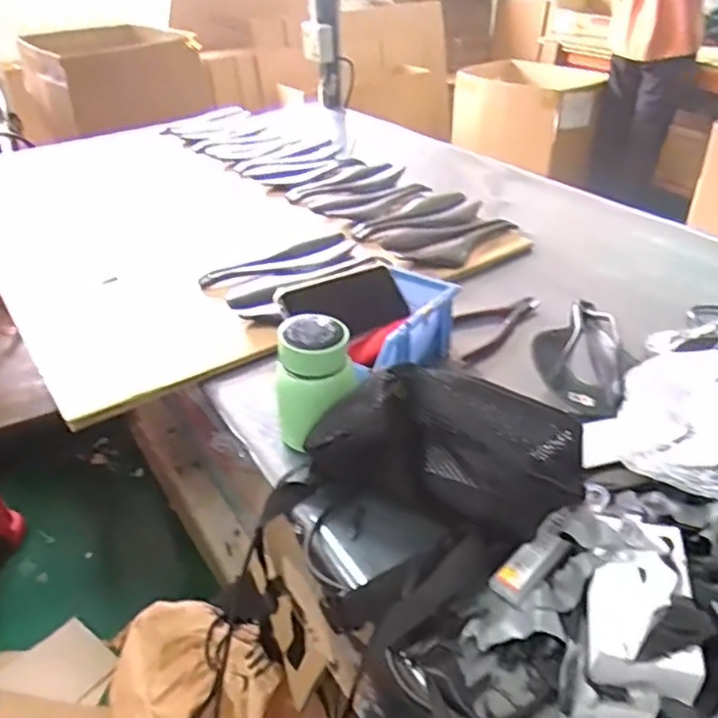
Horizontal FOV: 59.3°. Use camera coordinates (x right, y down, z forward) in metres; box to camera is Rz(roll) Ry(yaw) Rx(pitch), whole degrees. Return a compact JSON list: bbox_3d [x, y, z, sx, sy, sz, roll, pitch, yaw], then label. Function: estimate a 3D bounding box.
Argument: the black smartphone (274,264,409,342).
[{"bbox_3d":[-0.015,-0.061,0.713,0.160,0.072,0.014,-20,3,-37],"label":"black smartphone"}]

